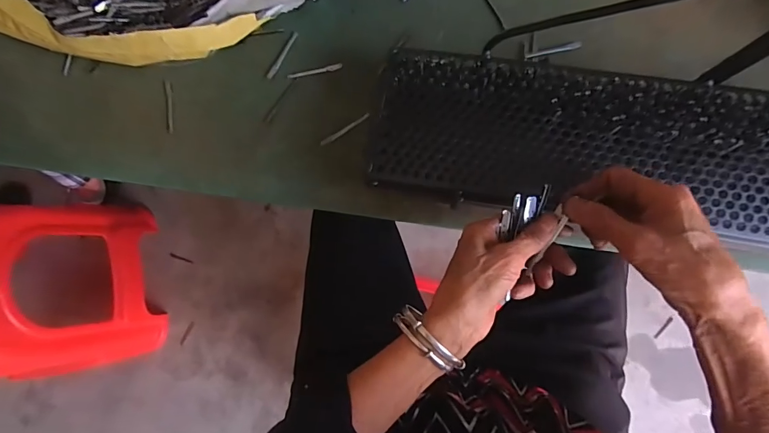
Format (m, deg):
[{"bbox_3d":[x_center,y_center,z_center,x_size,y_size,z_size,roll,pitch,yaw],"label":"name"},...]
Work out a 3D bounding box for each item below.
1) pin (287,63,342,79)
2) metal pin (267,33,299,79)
[{"bbox_3d":[-0.085,-0.176,0.481,0.067,0.005,0.008,-12,84,2],"label":"pin"},{"bbox_3d":[-0.126,-0.199,0.490,0.008,0.004,0.065,31,87,6],"label":"metal pin"}]

